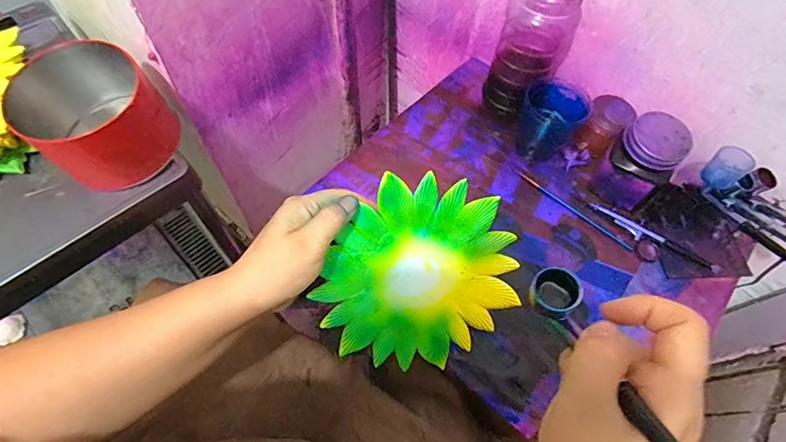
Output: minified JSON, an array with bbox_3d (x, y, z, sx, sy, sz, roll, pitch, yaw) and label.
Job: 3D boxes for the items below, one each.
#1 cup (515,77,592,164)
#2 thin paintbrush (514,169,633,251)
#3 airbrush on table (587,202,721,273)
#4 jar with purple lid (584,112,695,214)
[{"bbox_3d":[0.191,-0.128,0.512,0.064,0.076,0.073,-37,70,-20],"label":"cup"},{"bbox_3d":[0.216,-0.016,0.496,0.160,0.004,0.009,39,66,16],"label":"thin paintbrush"},{"bbox_3d":[0.299,0.019,0.476,0.148,0.014,0.021,36,66,15],"label":"airbrush on table"},{"bbox_3d":[0.278,-0.064,0.468,0.068,0.098,0.066,2,62,-3],"label":"jar with purple lid"}]

